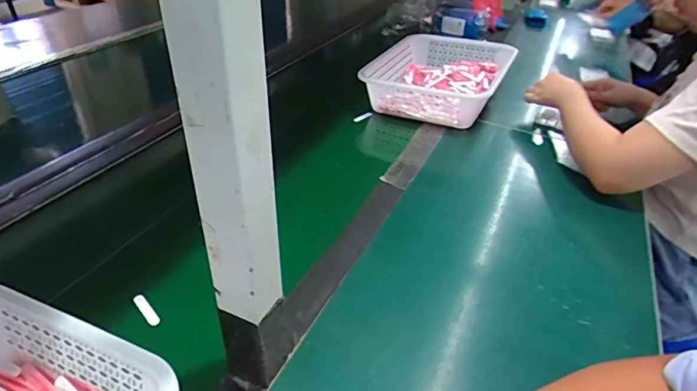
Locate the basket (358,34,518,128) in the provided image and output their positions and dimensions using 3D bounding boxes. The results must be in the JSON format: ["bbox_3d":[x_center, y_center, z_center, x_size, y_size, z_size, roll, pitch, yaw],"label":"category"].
[{"bbox_3d":[0.200,-0.271,1.044,0.287,0.077,0.361,16,37,19],"label":"basket"}]

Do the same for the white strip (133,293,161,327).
[{"bbox_3d":[-0.224,0.127,0.513,0.012,0.006,0.052,-27,45,-36],"label":"white strip"}]

